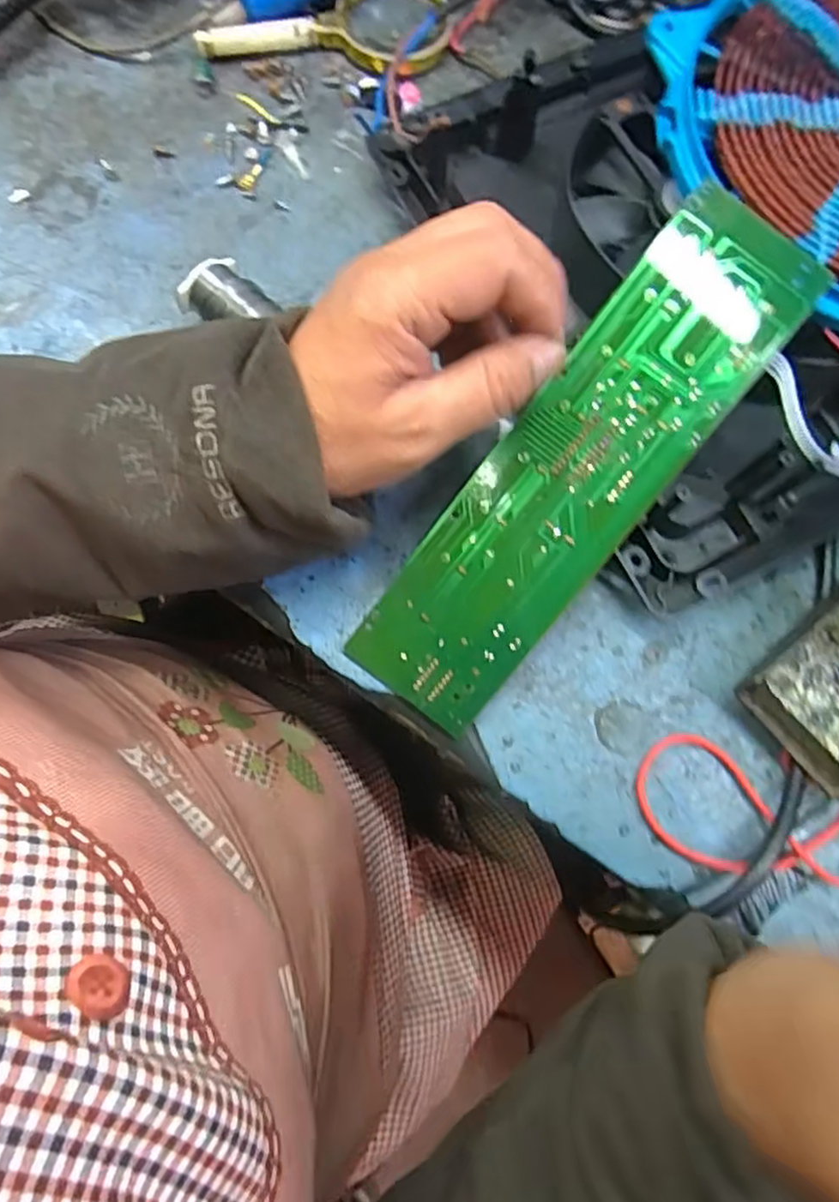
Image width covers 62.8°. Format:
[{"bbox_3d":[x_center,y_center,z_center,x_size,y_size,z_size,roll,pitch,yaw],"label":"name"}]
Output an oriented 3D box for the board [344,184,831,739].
[{"bbox_3d":[0.067,-0.055,0.306,0.069,0.004,0.252,39,98,2],"label":"board"}]

